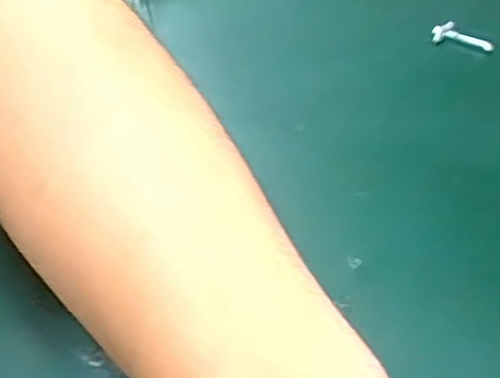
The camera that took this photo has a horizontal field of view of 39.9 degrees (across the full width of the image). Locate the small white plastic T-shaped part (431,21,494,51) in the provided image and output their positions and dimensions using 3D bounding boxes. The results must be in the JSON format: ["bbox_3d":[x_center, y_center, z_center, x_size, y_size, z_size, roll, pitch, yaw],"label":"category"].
[{"bbox_3d":[0.109,-0.079,0.352,0.031,0.006,0.011,11,46,15],"label":"small white plastic T-shaped part"}]

